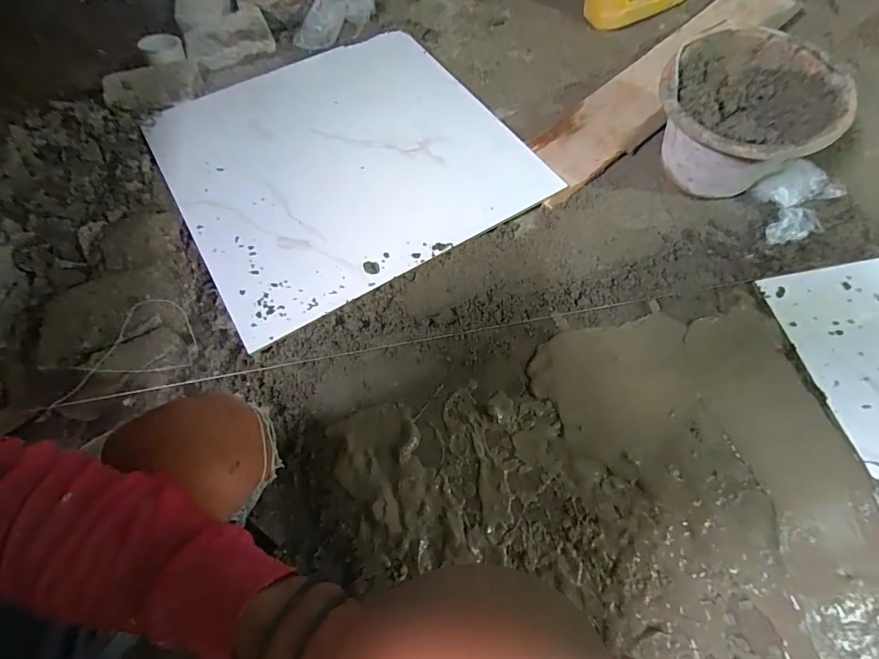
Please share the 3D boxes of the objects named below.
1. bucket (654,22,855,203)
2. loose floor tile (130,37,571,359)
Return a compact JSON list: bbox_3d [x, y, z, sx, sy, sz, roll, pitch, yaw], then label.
[{"bbox_3d":[0.466,-0.317,0.700,0.239,0.178,0.240,-1,64,3],"label":"bucket"},{"bbox_3d":[-0.186,-0.330,0.806,0.589,0.016,0.588,-30,67,-13],"label":"loose floor tile"}]

